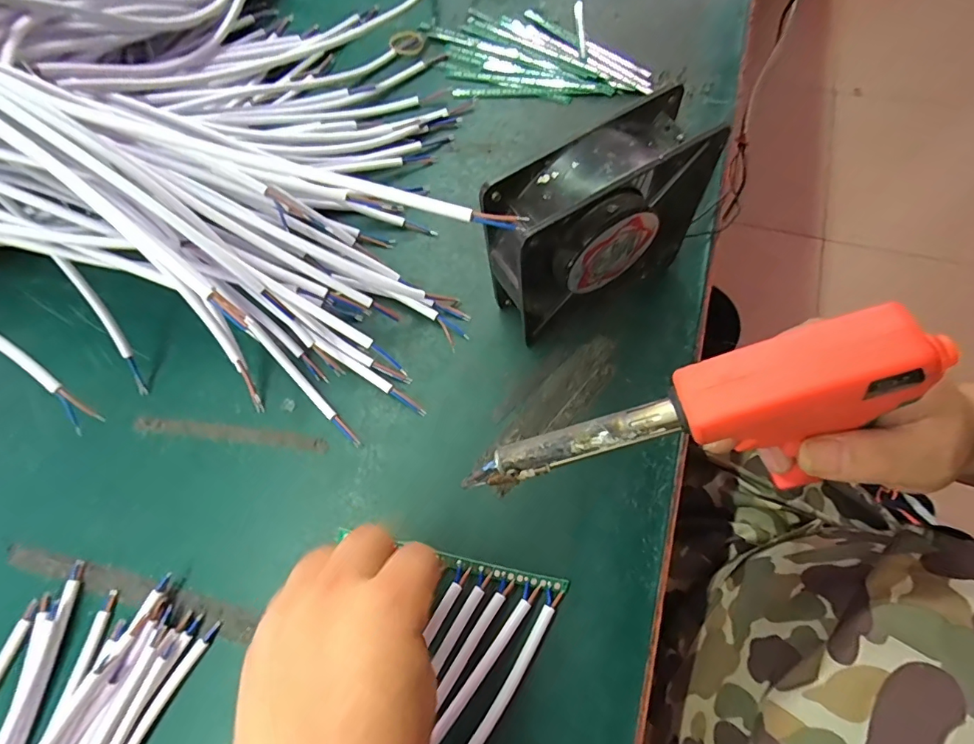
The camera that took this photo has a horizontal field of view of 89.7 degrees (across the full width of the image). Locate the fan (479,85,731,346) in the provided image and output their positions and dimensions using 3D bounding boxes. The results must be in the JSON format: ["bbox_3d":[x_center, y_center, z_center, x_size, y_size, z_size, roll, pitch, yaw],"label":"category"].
[{"bbox_3d":[0.062,-0.082,0.289,0.126,0.123,0.044,-31,69,-7],"label":"fan"}]

